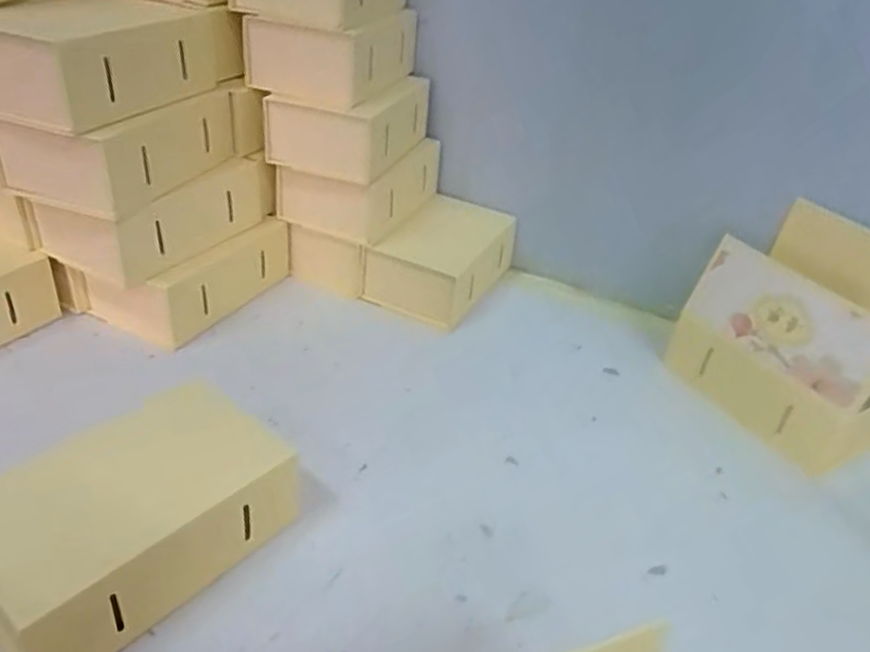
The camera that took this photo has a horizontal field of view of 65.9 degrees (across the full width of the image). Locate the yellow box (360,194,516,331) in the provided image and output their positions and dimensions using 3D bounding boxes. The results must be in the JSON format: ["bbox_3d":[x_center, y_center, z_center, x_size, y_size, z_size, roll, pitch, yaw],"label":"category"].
[{"bbox_3d":[0.009,-0.070,0.690,0.096,0.064,0.153,21,36,19],"label":"yellow box"}]

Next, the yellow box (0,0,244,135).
[{"bbox_3d":[-0.250,-0.214,0.523,0.107,0.059,0.192,16,35,13],"label":"yellow box"}]

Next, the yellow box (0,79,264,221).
[{"bbox_3d":[-0.239,-0.156,0.550,0.099,0.062,0.186,18,36,16],"label":"yellow box"}]

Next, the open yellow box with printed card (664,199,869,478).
[{"bbox_3d":[0.304,0.008,0.557,0.111,0.142,0.164,-15,40,-29],"label":"open yellow box with printed card"}]

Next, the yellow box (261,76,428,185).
[{"bbox_3d":[-0.080,-0.202,0.652,0.113,0.061,0.166,15,35,11],"label":"yellow box"}]

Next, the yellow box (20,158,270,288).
[{"bbox_3d":[-0.241,-0.104,0.582,0.100,0.058,0.184,21,36,20],"label":"yellow box"}]

